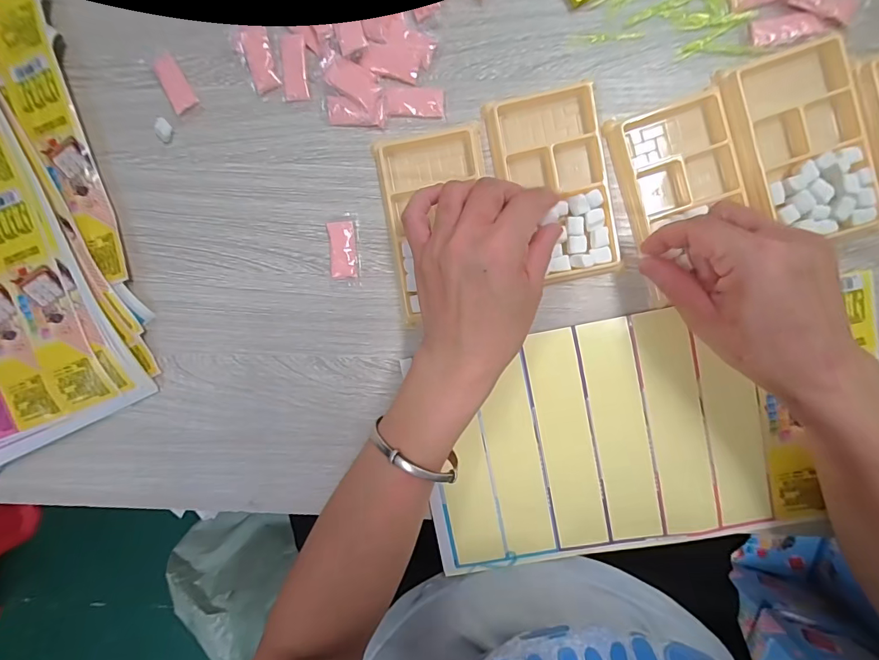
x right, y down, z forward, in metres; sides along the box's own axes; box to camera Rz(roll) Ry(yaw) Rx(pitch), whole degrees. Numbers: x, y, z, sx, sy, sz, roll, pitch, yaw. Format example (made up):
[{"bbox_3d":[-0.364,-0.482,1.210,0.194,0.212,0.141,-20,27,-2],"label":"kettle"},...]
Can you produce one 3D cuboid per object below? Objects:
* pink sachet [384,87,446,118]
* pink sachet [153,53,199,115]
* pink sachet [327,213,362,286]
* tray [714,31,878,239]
[{"bbox_3d":[-0.018,-0.166,0.310,0.044,0.004,0.021,2,95,4],"label":"pink sachet"},{"bbox_3d":[-0.198,-0.184,0.318,0.018,0.005,0.041,-29,92,6],"label":"pink sachet"},{"bbox_3d":[-0.072,-0.061,0.323,0.024,0.004,0.053,-2,95,5],"label":"pink sachet"},{"bbox_3d":[0.246,-0.125,0.288,0.078,0.013,0.130,-20,93,6],"label":"tray"}]

